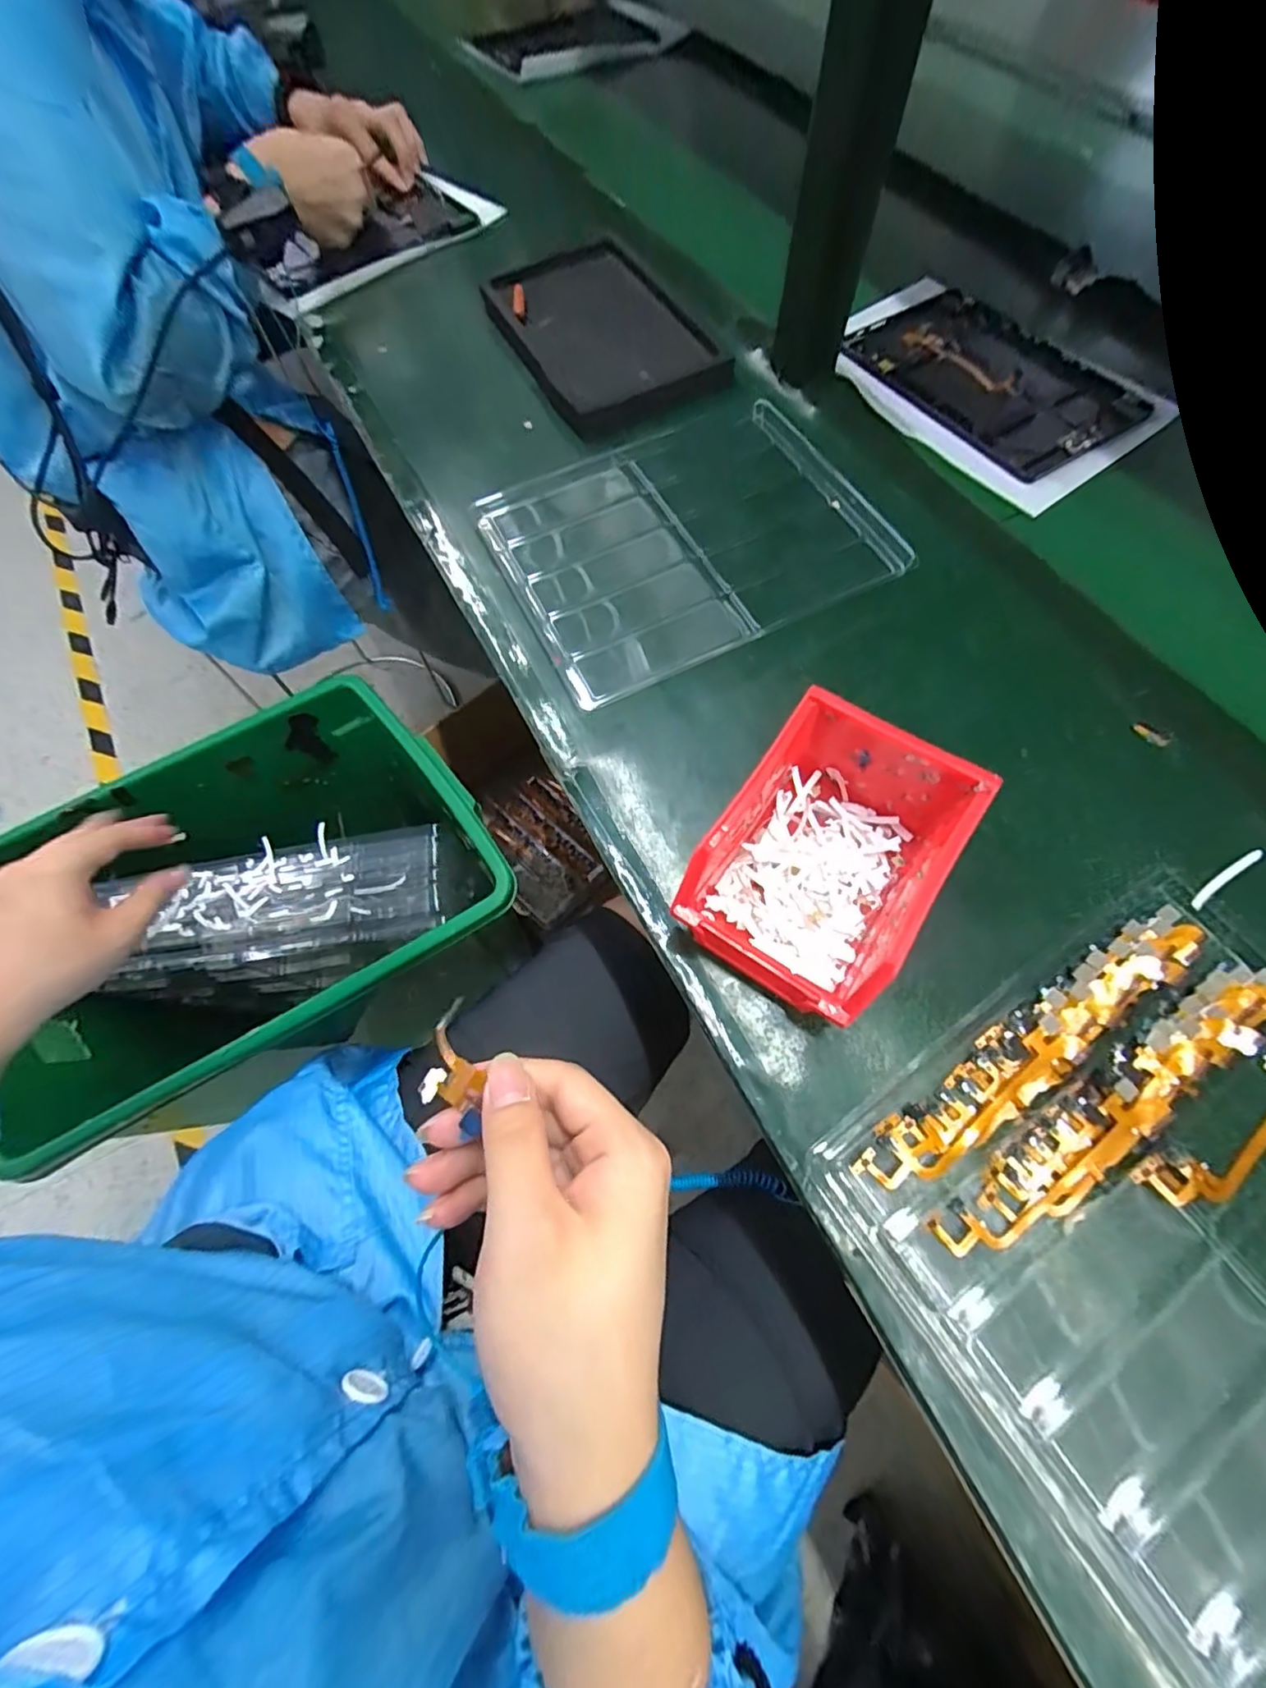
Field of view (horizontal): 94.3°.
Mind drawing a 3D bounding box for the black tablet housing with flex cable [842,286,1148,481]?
[{"bbox_3d":[0.324,-0.429,0.541,0.167,0.010,0.247,-31,69,-12],"label":"black tablet housing with flex cable"}]

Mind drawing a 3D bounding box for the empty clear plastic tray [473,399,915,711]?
[{"bbox_3d":[0.039,-0.238,0.455,0.270,0.020,0.221,-25,68,-9],"label":"empty clear plastic tray"}]

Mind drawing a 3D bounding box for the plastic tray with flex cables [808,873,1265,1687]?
[{"bbox_3d":[0.254,0.168,0.274,0.267,0.013,0.216,-32,69,-12],"label":"plastic tray with flex cables"}]

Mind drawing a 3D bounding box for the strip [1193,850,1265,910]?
[{"bbox_3d":[0.336,0.020,0.332,0.049,0.004,0.005,-40,72,1],"label":"strip"}]

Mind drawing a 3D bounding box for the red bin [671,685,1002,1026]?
[{"bbox_3d":[0.099,0.007,0.312,0.101,0.073,0.134,32,70,14],"label":"red bin"}]

